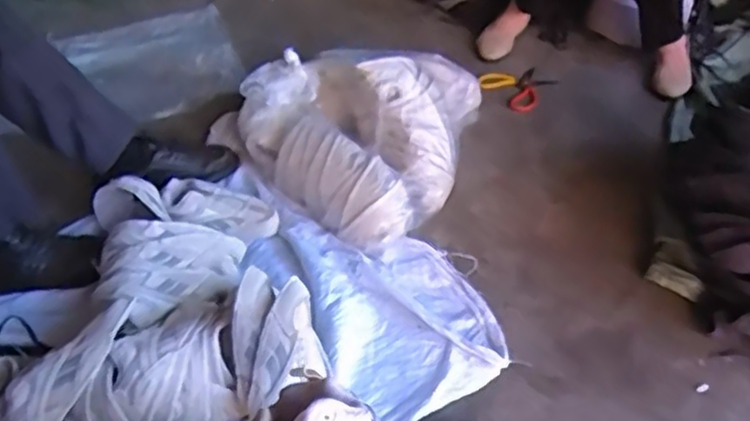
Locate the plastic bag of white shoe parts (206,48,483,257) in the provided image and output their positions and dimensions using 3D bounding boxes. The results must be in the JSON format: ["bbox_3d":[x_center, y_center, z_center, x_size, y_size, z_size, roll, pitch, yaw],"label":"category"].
[{"bbox_3d":[-0.017,-0.197,1.264,0.445,0.207,0.430,33,51,26],"label":"plastic bag of white shoe parts"}]

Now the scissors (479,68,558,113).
[{"bbox_3d":[0.328,-0.295,1.518,0.138,0.017,0.184,29,50,23],"label":"scissors"}]

